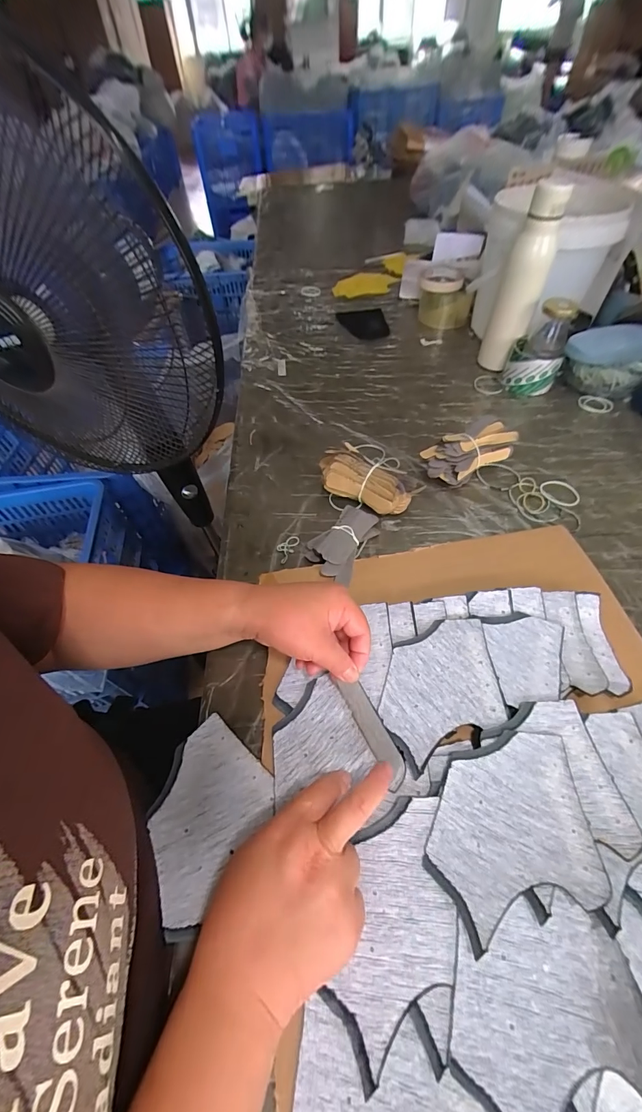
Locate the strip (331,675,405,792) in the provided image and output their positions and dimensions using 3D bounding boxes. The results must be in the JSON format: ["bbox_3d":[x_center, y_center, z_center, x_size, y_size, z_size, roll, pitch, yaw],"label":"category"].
[{"bbox_3d":[0.042,0.143,0.324,0.021,0.015,0.091,-27,66,-19],"label":"strip"}]

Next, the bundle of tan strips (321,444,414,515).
[{"bbox_3d":[0.052,-0.094,0.483,0.119,0.057,0.041,21,55,17],"label":"bundle of tan strips"}]

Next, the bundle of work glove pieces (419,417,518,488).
[{"bbox_3d":[0.195,-0.138,0.520,0.125,0.049,0.067,-26,56,-18],"label":"bundle of work glove pieces"}]

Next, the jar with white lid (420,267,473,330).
[{"bbox_3d":[0.261,-0.542,0.807,0.107,0.082,0.107,11,53,10],"label":"jar with white lid"}]

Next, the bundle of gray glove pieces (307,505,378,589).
[{"bbox_3d":[0.030,-0.018,0.451,0.063,0.018,0.105,28,58,21],"label":"bundle of gray glove pieces"}]

